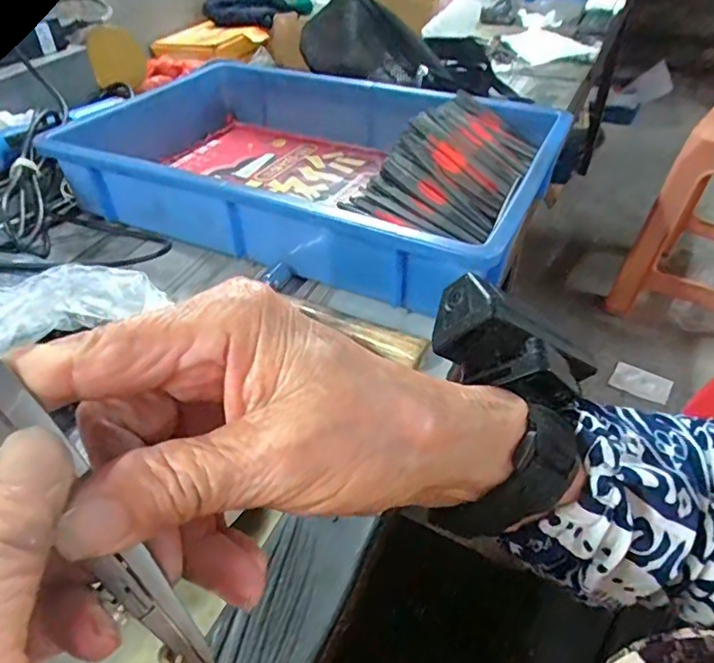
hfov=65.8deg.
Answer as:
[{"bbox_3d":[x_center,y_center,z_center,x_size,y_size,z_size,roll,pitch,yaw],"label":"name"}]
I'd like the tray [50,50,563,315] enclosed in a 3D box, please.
[{"bbox_3d":[-0.041,-0.167,0.538,0.419,0.078,0.289,16,43,19],"label":"tray"}]

